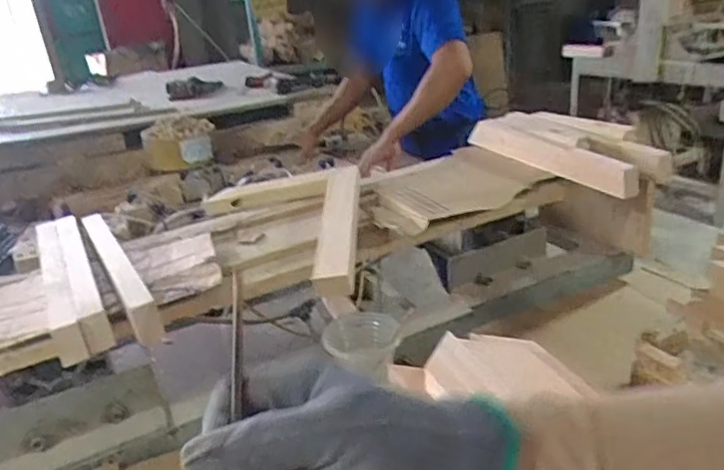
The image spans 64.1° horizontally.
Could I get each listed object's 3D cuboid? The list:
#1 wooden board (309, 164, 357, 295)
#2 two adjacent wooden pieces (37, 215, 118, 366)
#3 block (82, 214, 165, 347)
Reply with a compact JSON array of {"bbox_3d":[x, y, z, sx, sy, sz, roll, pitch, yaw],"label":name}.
[{"bbox_3d":[-0.037,-0.029,0.917,0.057,0.034,0.455,-5,24,2],"label":"wooden board"},{"bbox_3d":[-0.411,0.052,0.817,0.069,0.045,0.413,-17,27,-25],"label":"two adjacent wooden pieces"},{"bbox_3d":[-0.350,0.043,0.823,0.029,0.053,0.387,-19,27,-27],"label":"block"}]

